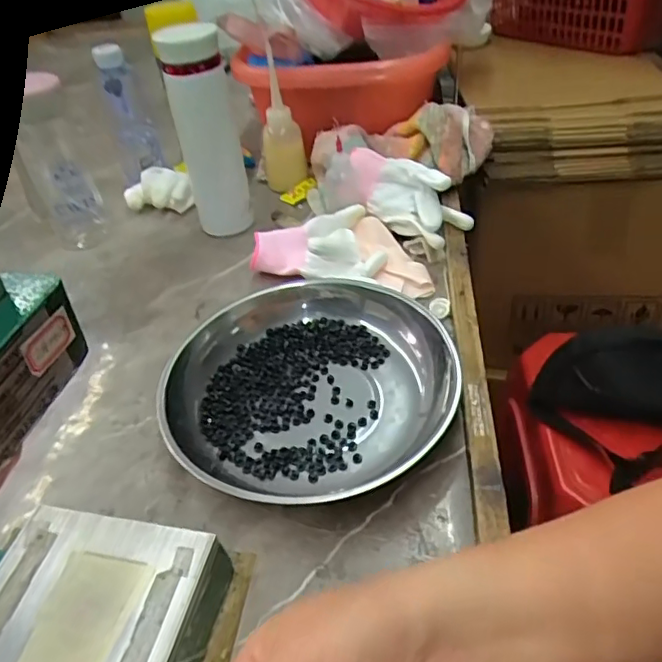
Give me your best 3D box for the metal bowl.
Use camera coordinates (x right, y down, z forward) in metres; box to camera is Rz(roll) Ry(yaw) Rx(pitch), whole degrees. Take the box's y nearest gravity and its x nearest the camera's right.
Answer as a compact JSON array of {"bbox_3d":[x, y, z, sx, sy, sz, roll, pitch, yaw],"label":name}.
[{"bbox_3d":[-0.017,0.038,0.455,0.208,0.057,0.228,25,50,31],"label":"metal bowl"}]

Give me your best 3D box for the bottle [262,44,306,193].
[{"bbox_3d":[-0.062,-0.256,0.707,0.044,0.163,0.037,-25,44,-20],"label":"bottle"}]

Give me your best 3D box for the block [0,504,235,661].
[{"bbox_3d":[-0.135,0.172,0.323,0.124,0.049,0.120,4,42,12],"label":"block"}]

